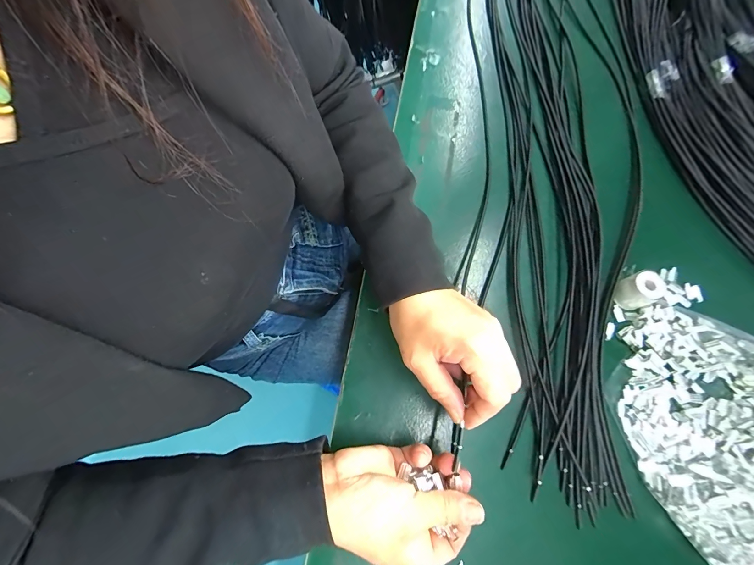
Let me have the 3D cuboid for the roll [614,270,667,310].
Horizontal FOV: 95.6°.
[{"bbox_3d":[0.257,0.007,0.336,0.027,0.029,0.030,-12,72,-2],"label":"roll"}]

